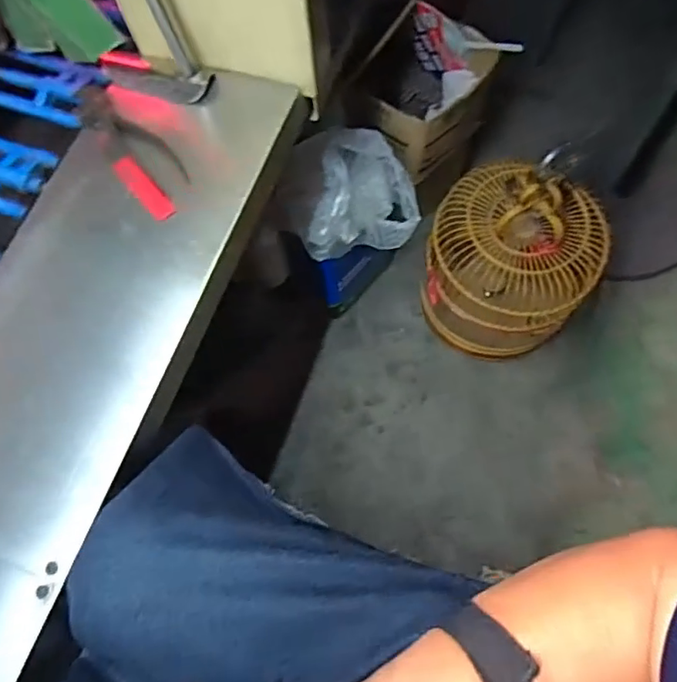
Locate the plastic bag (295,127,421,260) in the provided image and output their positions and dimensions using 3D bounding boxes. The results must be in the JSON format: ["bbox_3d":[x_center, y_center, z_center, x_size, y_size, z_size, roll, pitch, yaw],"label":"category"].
[{"bbox_3d":[0.045,-0.236,0.894,0.183,0.207,0.202,-1,72,2],"label":"plastic bag"}]

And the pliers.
[{"bbox_3d":[-0.245,-0.232,0.644,0.064,0.023,0.236,-37,74,-10],"label":"pliers"}]

